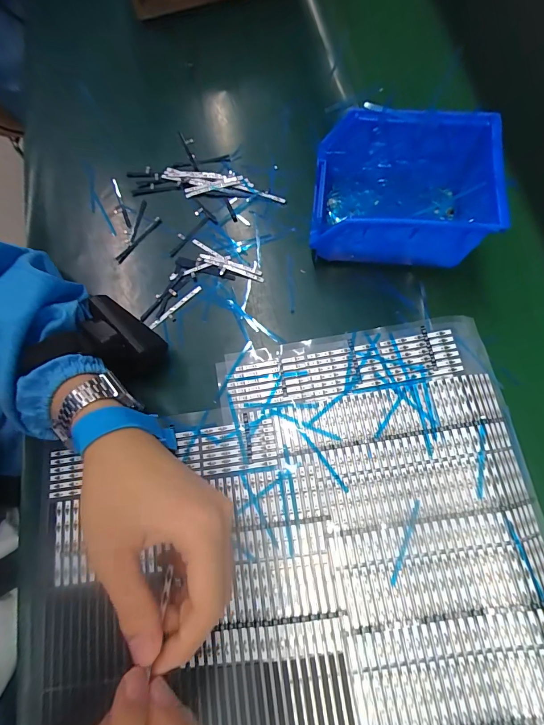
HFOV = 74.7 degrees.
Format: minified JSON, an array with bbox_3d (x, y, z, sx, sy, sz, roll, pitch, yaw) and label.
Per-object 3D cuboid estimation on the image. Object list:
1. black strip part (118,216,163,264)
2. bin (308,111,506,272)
[{"bbox_3d":[-0.130,-0.120,0.351,0.006,0.005,0.059,39,78,13],"label":"black strip part"},{"bbox_3d":[0.106,-0.143,0.309,0.133,0.076,0.105,5,74,3],"label":"bin"}]

